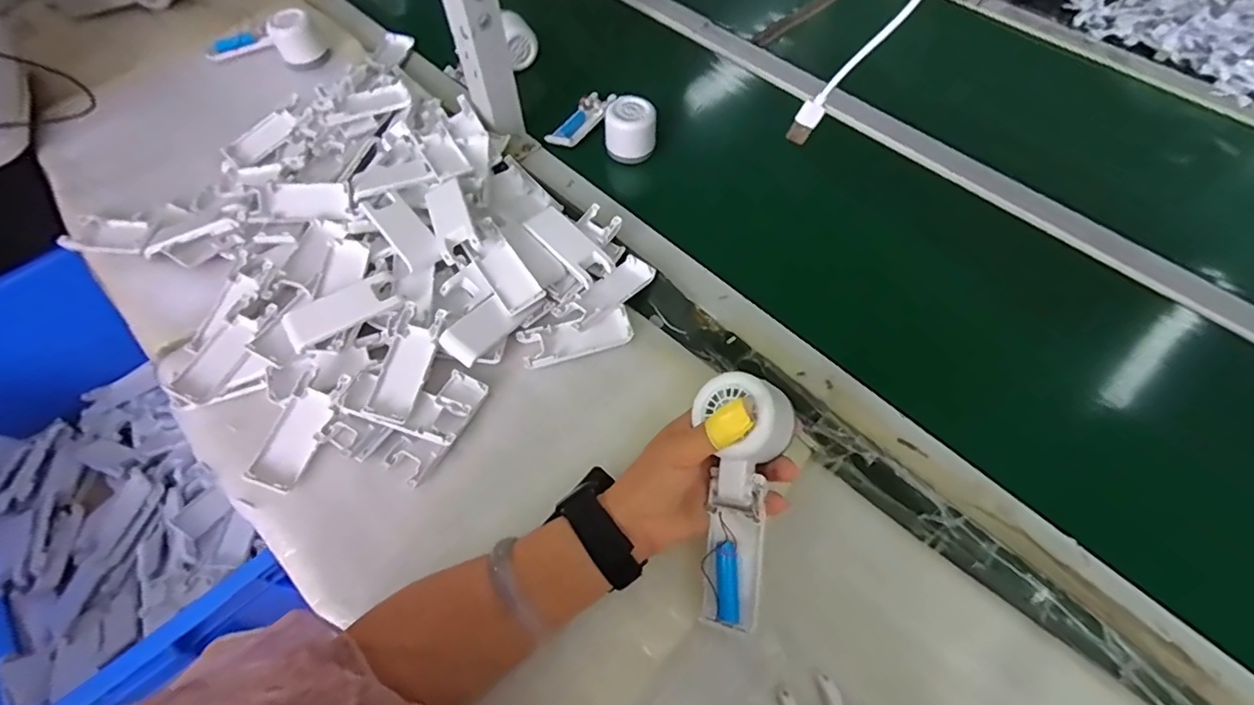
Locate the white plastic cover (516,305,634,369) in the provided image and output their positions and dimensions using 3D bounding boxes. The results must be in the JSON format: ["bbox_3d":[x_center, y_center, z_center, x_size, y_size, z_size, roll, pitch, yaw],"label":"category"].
[{"bbox_3d":[-0.047,-0.014,0.521,0.103,0.014,0.038,-13,60,-8],"label":"white plastic cover"}]

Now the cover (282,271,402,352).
[{"bbox_3d":[-0.255,-0.039,0.495,0.097,0.008,0.040,-28,63,-16],"label":"cover"}]

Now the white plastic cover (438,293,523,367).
[{"bbox_3d":[-0.132,-0.021,0.501,0.039,0.014,0.067,42,63,6],"label":"white plastic cover"}]

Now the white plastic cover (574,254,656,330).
[{"bbox_3d":[-0.015,-0.059,0.539,0.037,0.010,0.100,37,65,20],"label":"white plastic cover"}]

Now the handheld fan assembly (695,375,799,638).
[{"bbox_3d":[0.070,0.097,0.367,0.061,0.036,0.164,6,88,3],"label":"handheld fan assembly"}]

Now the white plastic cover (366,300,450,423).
[{"bbox_3d":[-0.194,0.008,0.486,0.040,0.014,0.102,13,76,7],"label":"white plastic cover"}]

